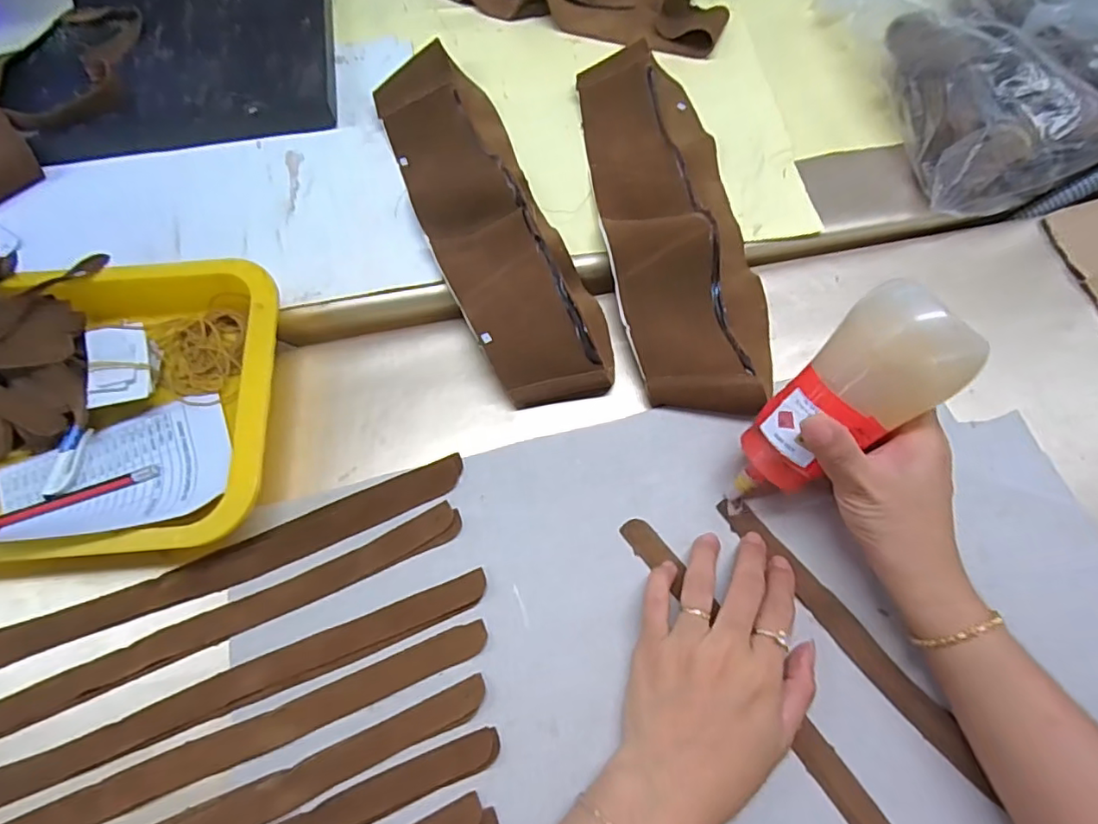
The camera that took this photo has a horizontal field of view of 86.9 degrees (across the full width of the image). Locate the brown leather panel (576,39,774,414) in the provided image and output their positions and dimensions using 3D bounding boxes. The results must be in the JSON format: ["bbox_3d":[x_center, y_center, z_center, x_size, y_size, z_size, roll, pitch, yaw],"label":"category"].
[{"bbox_3d":[0.095,-0.158,0.453,0.108,0.032,0.343,-6,67,-2],"label":"brown leather panel"}]

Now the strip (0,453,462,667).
[{"bbox_3d":[-0.209,0.097,0.367,0.320,0.010,0.031,-20,68,-8],"label":"strip"}]

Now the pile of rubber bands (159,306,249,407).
[{"bbox_3d":[-0.248,-0.039,0.414,0.059,0.010,0.071,-11,67,-4],"label":"pile of rubber bands"}]

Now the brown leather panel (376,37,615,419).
[{"bbox_3d":[-0.050,-0.159,0.454,0.095,0.035,0.341,-21,68,-8],"label":"brown leather panel"}]

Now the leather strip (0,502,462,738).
[{"bbox_3d":[-0.205,0.131,0.352,0.317,0.004,0.024,-23,69,-9],"label":"leather strip"}]

